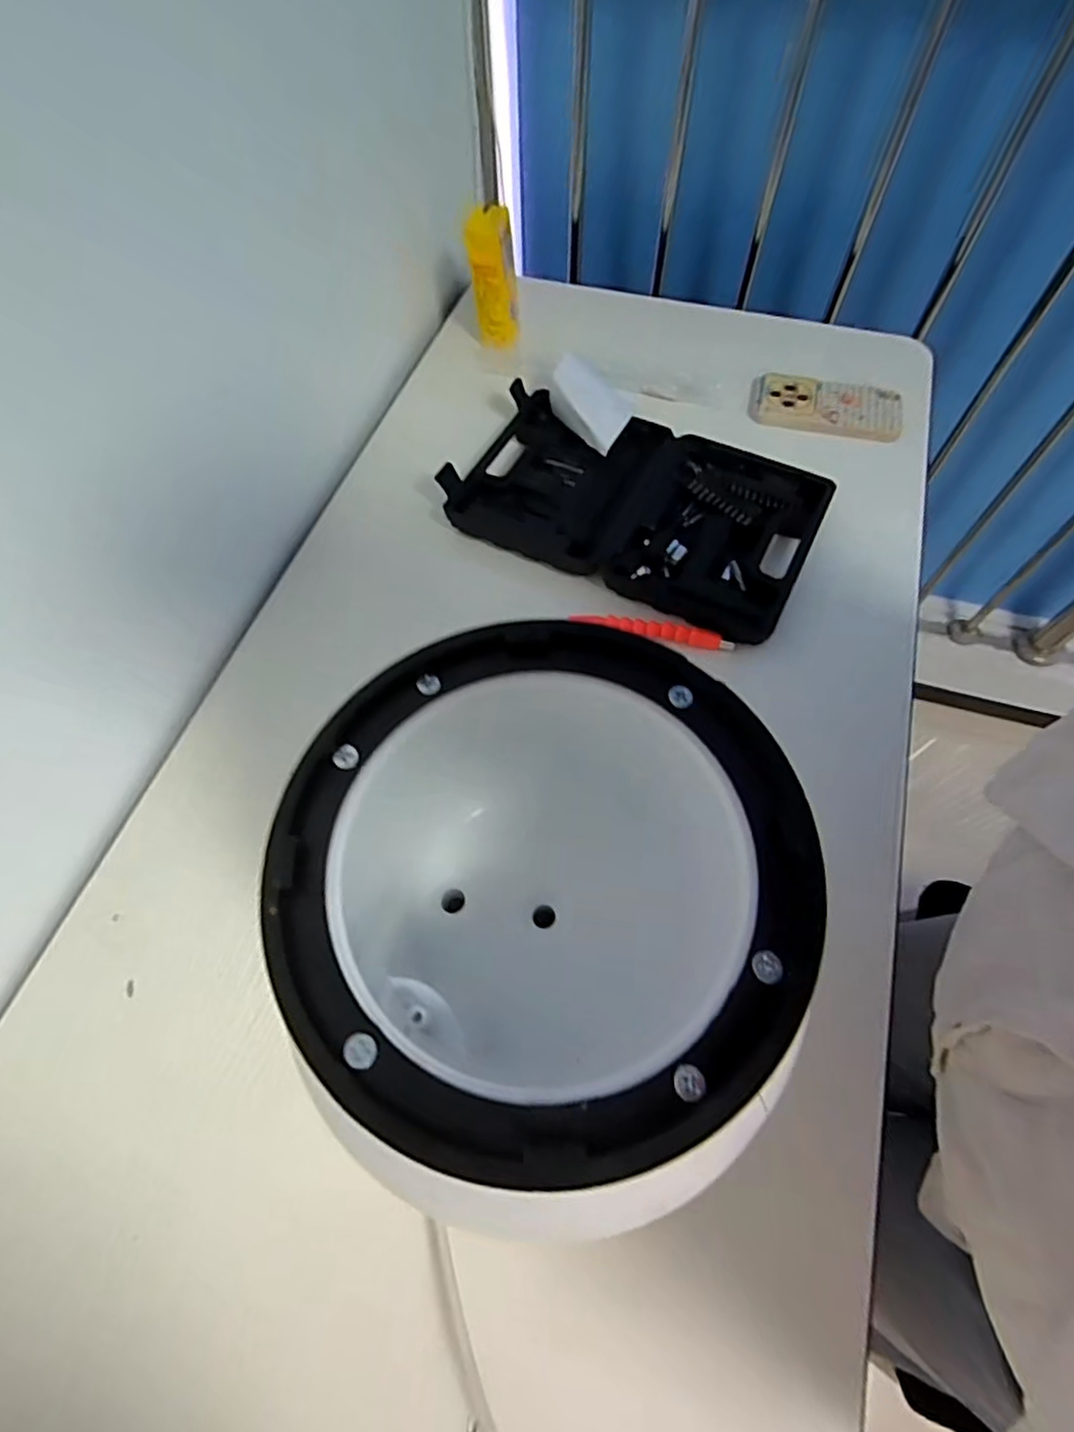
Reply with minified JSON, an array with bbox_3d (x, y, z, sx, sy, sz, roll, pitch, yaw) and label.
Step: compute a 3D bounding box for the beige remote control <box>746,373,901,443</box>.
[{"bbox_3d":[0.321,-0.346,0.698,0.160,0.031,0.060,12,63,6],"label":"beige remote control"}]

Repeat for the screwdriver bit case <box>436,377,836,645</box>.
[{"bbox_3d":[0.095,-0.213,0.623,0.337,0.035,0.205,24,65,12],"label":"screwdriver bit case"}]

